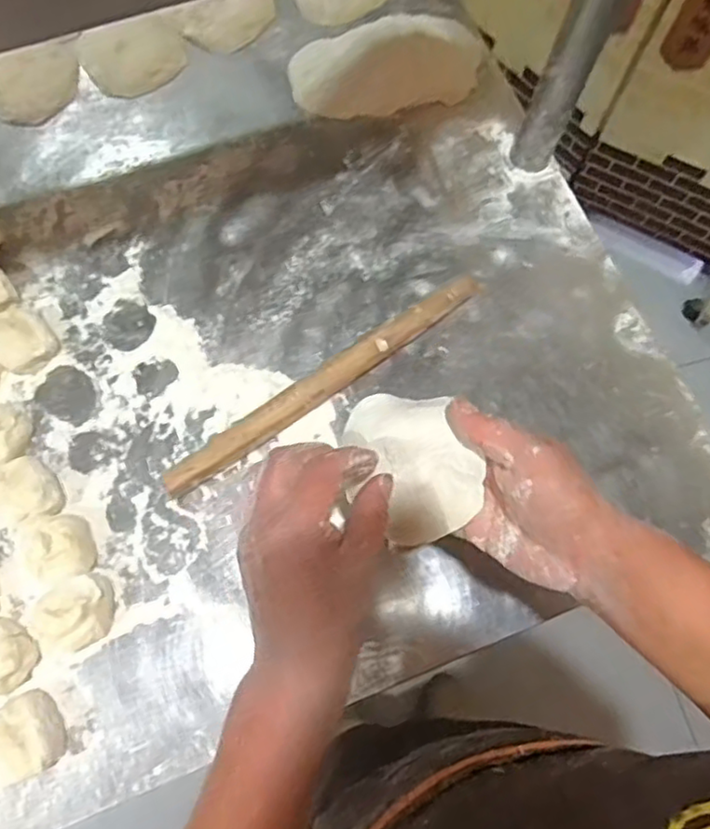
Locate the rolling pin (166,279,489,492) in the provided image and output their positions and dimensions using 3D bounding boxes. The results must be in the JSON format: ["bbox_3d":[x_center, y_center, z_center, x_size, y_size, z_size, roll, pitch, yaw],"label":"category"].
[{"bbox_3d":[-0.019,-0.029,0.554,0.315,0.027,0.023,-36,77,-12],"label":"rolling pin"}]

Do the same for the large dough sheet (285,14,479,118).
[{"bbox_3d":[0.034,-0.343,0.642,0.193,0.052,0.080,-12,73,-6],"label":"large dough sheet"}]

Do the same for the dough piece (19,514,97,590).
[{"bbox_3d":[-0.223,0.102,0.491,0.046,0.033,0.049,1,72,-2],"label":"dough piece"}]

